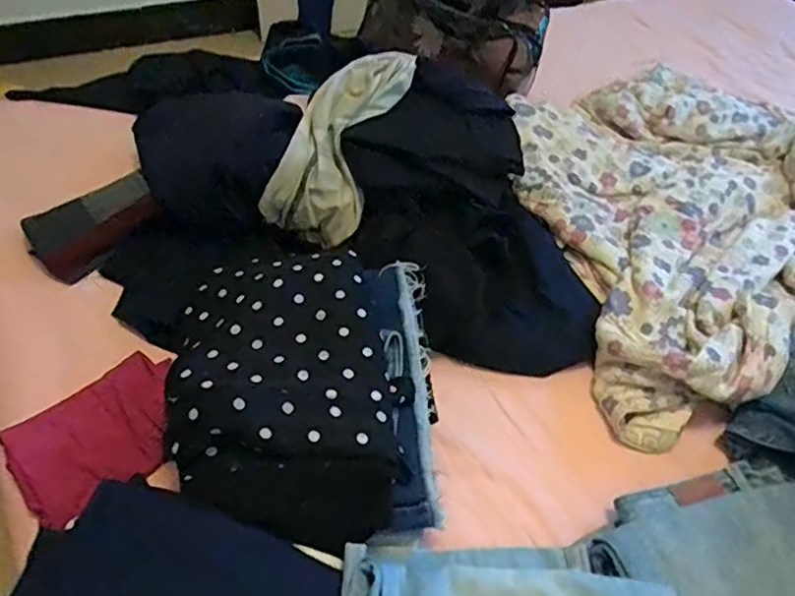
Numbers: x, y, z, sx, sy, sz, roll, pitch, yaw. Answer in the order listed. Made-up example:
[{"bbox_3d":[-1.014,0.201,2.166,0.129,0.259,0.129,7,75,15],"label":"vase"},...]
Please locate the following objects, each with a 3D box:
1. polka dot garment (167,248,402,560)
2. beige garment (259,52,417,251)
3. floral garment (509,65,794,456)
[{"bbox_3d":[-0.104,0.081,0.559,0.194,0.085,0.270,-3,50,-9],"label":"polka dot garment"},{"bbox_3d":[-0.062,-0.215,0.775,0.118,0.081,0.288,22,71,12],"label":"beige garment"},{"bbox_3d":[0.444,-0.151,0.885,0.676,0.072,0.539,-19,54,-21],"label":"floral garment"}]

